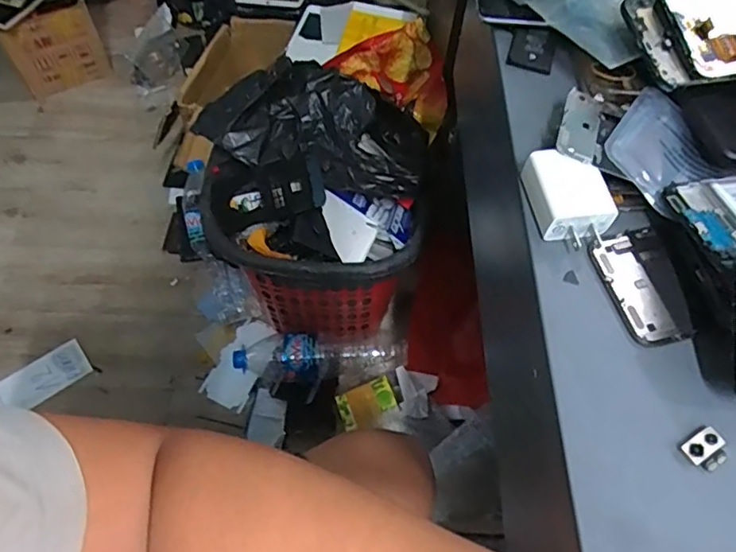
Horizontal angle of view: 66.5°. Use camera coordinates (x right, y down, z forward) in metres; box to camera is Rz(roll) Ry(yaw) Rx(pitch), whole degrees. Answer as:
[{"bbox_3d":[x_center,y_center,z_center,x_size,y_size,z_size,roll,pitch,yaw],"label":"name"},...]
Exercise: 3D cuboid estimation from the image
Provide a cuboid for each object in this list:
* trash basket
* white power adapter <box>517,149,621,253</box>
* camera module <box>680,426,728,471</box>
[{"bbox_3d":[-0.084,-0.101,0.920,0.314,0.382,0.324,2,60,-1],"label":"trash basket"},{"bbox_3d":[0.120,-0.046,0.337,0.042,0.022,0.058,-9,61,-7],"label":"white power adapter"},{"bbox_3d":[0.168,0.086,0.277,0.019,0.006,0.017,-26,64,-16],"label":"camera module"}]

